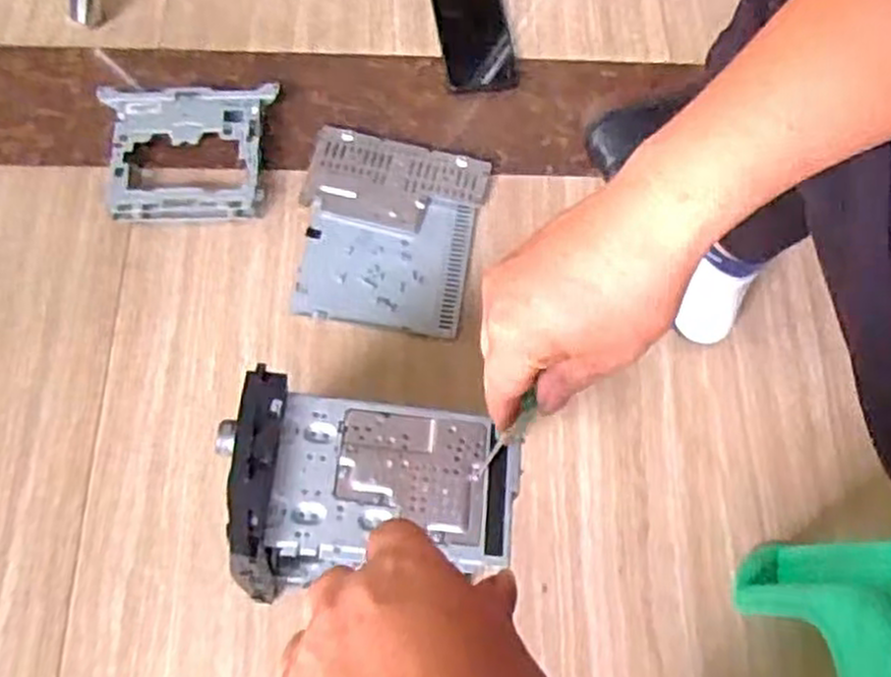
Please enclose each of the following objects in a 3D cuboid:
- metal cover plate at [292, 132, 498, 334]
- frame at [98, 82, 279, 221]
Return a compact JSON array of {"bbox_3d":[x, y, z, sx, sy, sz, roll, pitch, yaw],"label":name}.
[{"bbox_3d":[-0.059,-0.105,0.755,0.171,0.011,0.192,11,69,2],"label":"metal cover plate"},{"bbox_3d":[-0.252,-0.182,0.767,0.169,0.035,0.148,-4,70,-4],"label":"frame"}]

